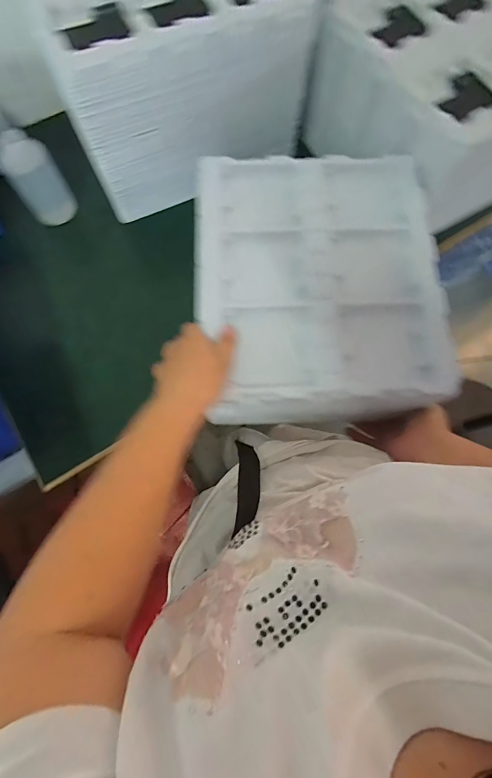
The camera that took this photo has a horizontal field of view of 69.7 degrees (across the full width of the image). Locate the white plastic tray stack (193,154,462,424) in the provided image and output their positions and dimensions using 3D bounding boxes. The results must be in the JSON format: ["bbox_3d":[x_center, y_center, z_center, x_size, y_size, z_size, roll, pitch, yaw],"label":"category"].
[{"bbox_3d":[0.083,-0.128,0.419,0.276,0.048,0.315,-3,75,-2],"label":"white plastic tray stack"}]

